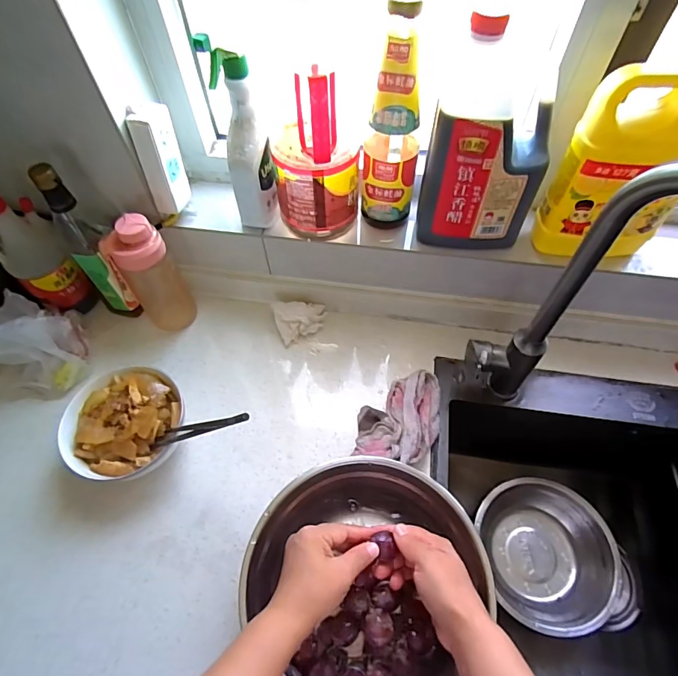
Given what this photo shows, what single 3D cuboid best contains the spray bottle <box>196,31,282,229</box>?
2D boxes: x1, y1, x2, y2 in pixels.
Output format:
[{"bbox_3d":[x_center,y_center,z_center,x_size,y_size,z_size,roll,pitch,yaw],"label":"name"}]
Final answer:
[{"bbox_3d":[-0.117,-0.236,0.524,0.062,0.224,0.049,-14,57,-4],"label":"spray bottle"}]

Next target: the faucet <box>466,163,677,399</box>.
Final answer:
[{"bbox_3d":[0.246,0.022,0.428,0.065,0.423,0.223,-30,62,-17],"label":"faucet"}]

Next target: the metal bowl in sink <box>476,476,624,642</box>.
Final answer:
[{"bbox_3d":[0.322,0.336,0.668,0.186,0.068,0.204,0,58,1],"label":"metal bowl in sink"}]

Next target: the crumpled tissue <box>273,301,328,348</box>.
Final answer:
[{"bbox_3d":[-0.059,-0.031,0.672,0.084,0.039,0.062,-14,59,-8],"label":"crumpled tissue"}]

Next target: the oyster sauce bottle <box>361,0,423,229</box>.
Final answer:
[{"bbox_3d":[0.063,-0.254,0.520,0.068,0.260,0.075,5,58,4],"label":"oyster sauce bottle"}]

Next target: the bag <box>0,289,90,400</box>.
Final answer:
[{"bbox_3d":[-0.458,0.003,0.609,0.166,0.126,0.153,27,62,17],"label":"bag"}]

